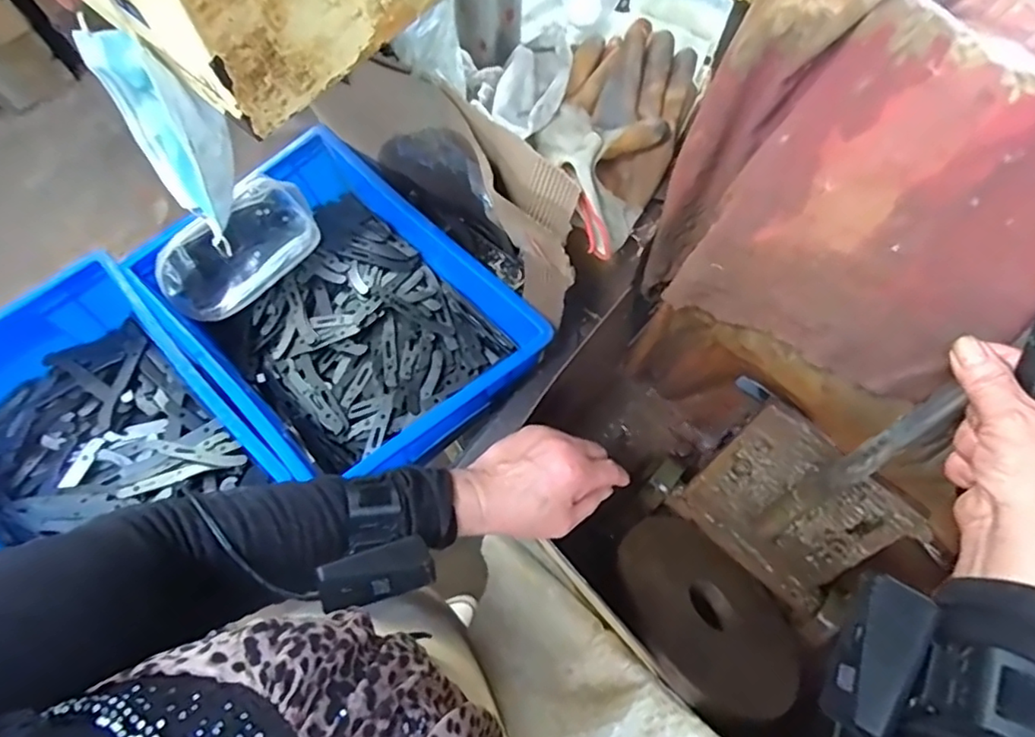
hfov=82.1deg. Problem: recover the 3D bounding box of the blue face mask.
[{"bbox_3d":[-0.267,-0.181,0.470,0.059,0.161,0.097,-39,73,-15],"label":"blue face mask"}]

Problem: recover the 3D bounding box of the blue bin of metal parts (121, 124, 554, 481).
[{"bbox_3d":[-0.207,-0.064,0.705,0.281,0.112,0.408,-43,74,-15],"label":"blue bin of metal parts"}]

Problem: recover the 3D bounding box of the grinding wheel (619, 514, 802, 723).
[{"bbox_3d":[0.180,0.228,0.562,0.185,0.020,0.192,25,30,-16],"label":"grinding wheel"}]

